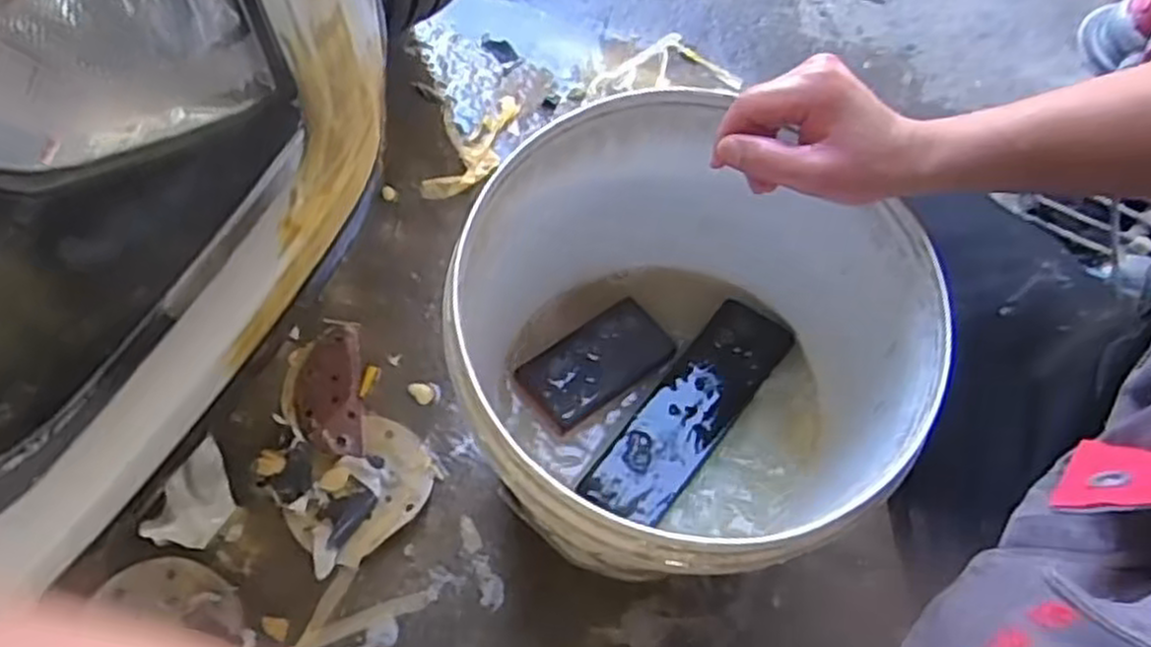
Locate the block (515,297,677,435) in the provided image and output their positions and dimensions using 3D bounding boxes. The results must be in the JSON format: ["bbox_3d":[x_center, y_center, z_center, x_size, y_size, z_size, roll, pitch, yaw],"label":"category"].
[{"bbox_3d":[0.019,0.035,0.690,0.132,0.012,0.071,-33,72,-16],"label":"block"}]

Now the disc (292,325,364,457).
[{"bbox_3d":[-0.256,0.069,0.807,0.064,0.011,0.136,-7,67,-6],"label":"disc"}]

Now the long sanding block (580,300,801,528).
[{"bbox_3d":[0.101,0.070,0.665,0.068,0.022,0.231,36,69,12],"label":"long sanding block"}]

